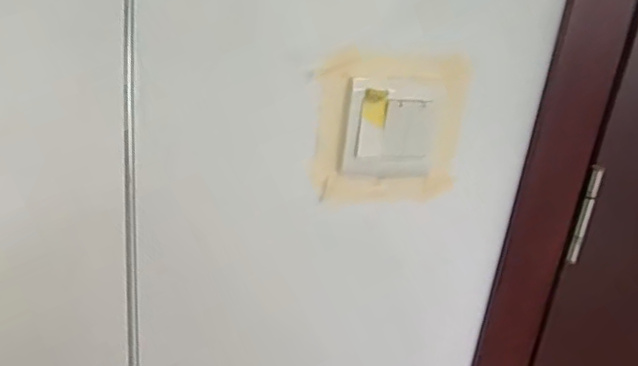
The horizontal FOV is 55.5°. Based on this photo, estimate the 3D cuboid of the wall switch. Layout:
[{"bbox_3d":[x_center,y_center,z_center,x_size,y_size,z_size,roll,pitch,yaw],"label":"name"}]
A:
[{"bbox_3d":[0.064,-0.047,0.532,0.086,0.091,0.011,0,23,-15],"label":"wall switch"}]

